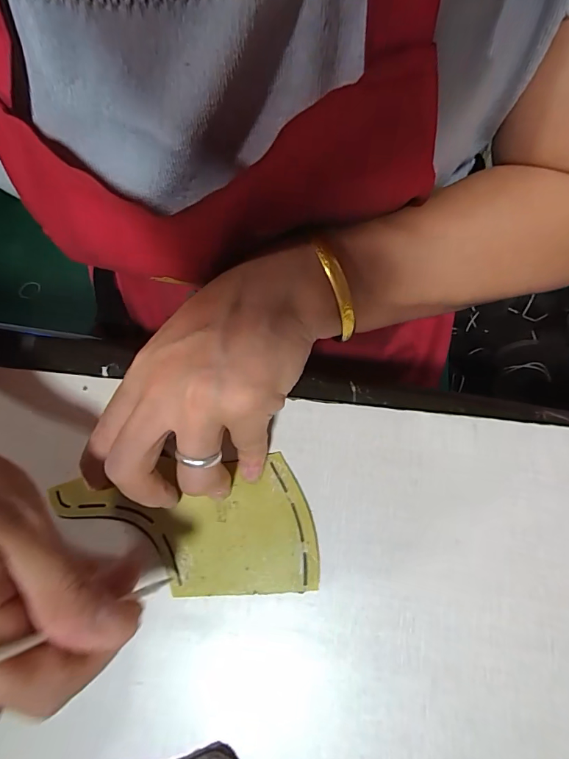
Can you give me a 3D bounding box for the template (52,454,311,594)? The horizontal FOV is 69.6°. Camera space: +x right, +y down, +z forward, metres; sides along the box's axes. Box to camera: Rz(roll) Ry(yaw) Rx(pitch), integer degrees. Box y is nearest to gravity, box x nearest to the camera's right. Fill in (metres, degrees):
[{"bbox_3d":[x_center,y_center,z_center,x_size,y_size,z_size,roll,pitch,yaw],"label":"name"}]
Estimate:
[{"bbox_3d":[-0.055,0.085,0.227,0.139,0.006,0.069,-8,71,0],"label":"template"}]

